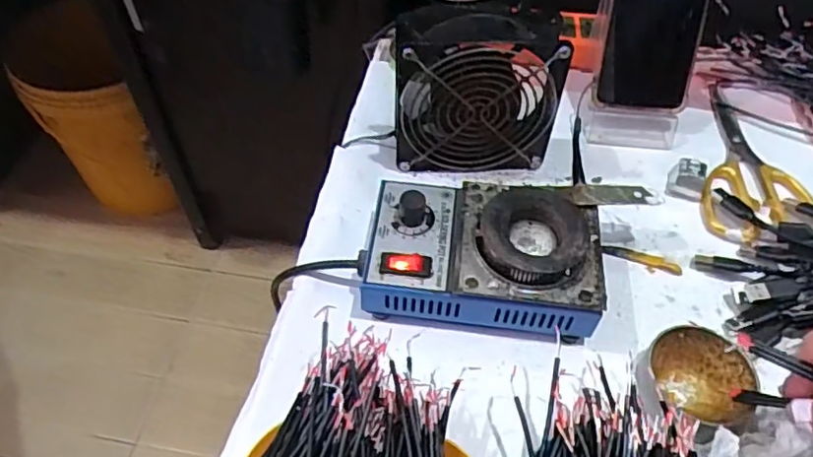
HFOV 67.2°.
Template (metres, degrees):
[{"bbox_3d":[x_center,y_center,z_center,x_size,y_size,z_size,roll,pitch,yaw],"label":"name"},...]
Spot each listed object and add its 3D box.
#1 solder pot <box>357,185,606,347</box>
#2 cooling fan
[{"bbox_3d":[0.051,0.019,0.408,0.152,0.063,0.105,7,53,4],"label":"solder pot"},{"bbox_3d":[0.053,-0.102,0.463,0.118,0.122,0.049,0,53,-1],"label":"cooling fan"}]

